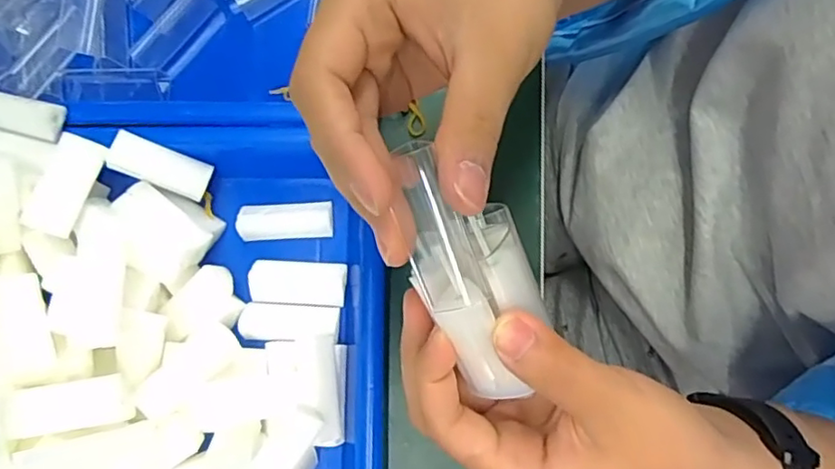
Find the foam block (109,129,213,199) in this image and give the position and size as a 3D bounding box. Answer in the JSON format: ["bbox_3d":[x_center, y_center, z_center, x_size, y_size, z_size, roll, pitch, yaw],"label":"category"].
[{"bbox_3d":[-0.125,-0.033,0.288,0.045,0.007,0.019,23,78,-26],"label":"foam block"}]

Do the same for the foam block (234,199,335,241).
[{"bbox_3d":[-0.065,-0.007,0.296,0.046,0.012,0.017,-2,78,1],"label":"foam block"}]

